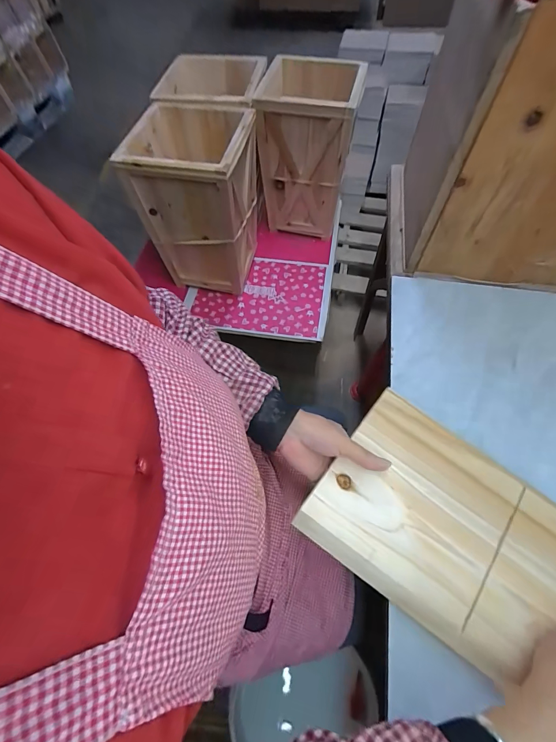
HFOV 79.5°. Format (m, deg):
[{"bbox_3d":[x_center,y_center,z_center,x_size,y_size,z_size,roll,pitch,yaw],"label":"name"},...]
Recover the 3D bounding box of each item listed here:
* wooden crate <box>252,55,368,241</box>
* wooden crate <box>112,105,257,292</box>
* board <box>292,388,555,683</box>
[{"bbox_3d":[0.077,-0.609,0.961,0.250,0.363,0.225,10,62,6],"label":"wooden crate"},{"bbox_3d":[-0.192,-0.410,0.867,0.240,0.384,0.236,9,62,6],"label":"wooden crate"},{"bbox_3d":[0.224,0.204,0.388,0.352,0.018,0.212,36,67,18],"label":"board"}]

